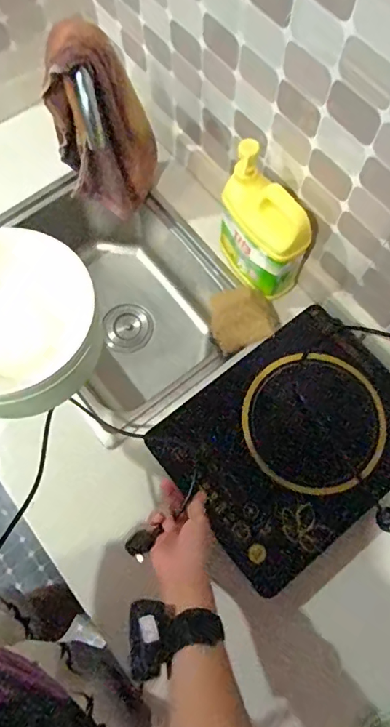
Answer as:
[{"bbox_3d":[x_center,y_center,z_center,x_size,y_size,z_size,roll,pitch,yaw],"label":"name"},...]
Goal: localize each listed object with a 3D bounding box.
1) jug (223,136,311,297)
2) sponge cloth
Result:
[{"bbox_3d":[0.093,-0.190,0.712,0.076,0.216,0.140,-36,76,-11],"label":"jug"},{"bbox_3d":[0.080,-0.064,0.749,0.107,0.066,0.082,-2,72,-1],"label":"sponge cloth"}]

